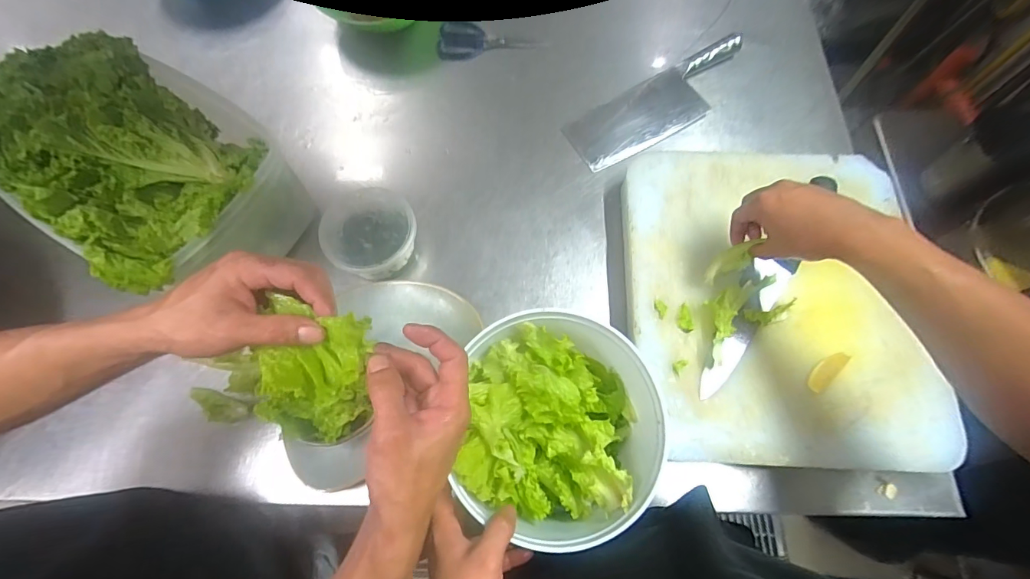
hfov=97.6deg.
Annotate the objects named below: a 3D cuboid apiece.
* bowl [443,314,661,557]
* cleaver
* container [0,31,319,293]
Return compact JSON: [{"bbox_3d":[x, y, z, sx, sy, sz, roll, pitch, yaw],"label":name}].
[{"bbox_3d":[0.038,0.133,0.459,0.206,0.099,0.205,-41,75,-13],"label":"bowl"},{"bbox_3d":[0.228,-0.288,0.684,0.312,0.021,0.101,-30,72,-10],"label":"cleaver"},{"bbox_3d":[-0.446,-0.139,0.552,0.312,0.173,0.235,35,74,12],"label":"container"}]

